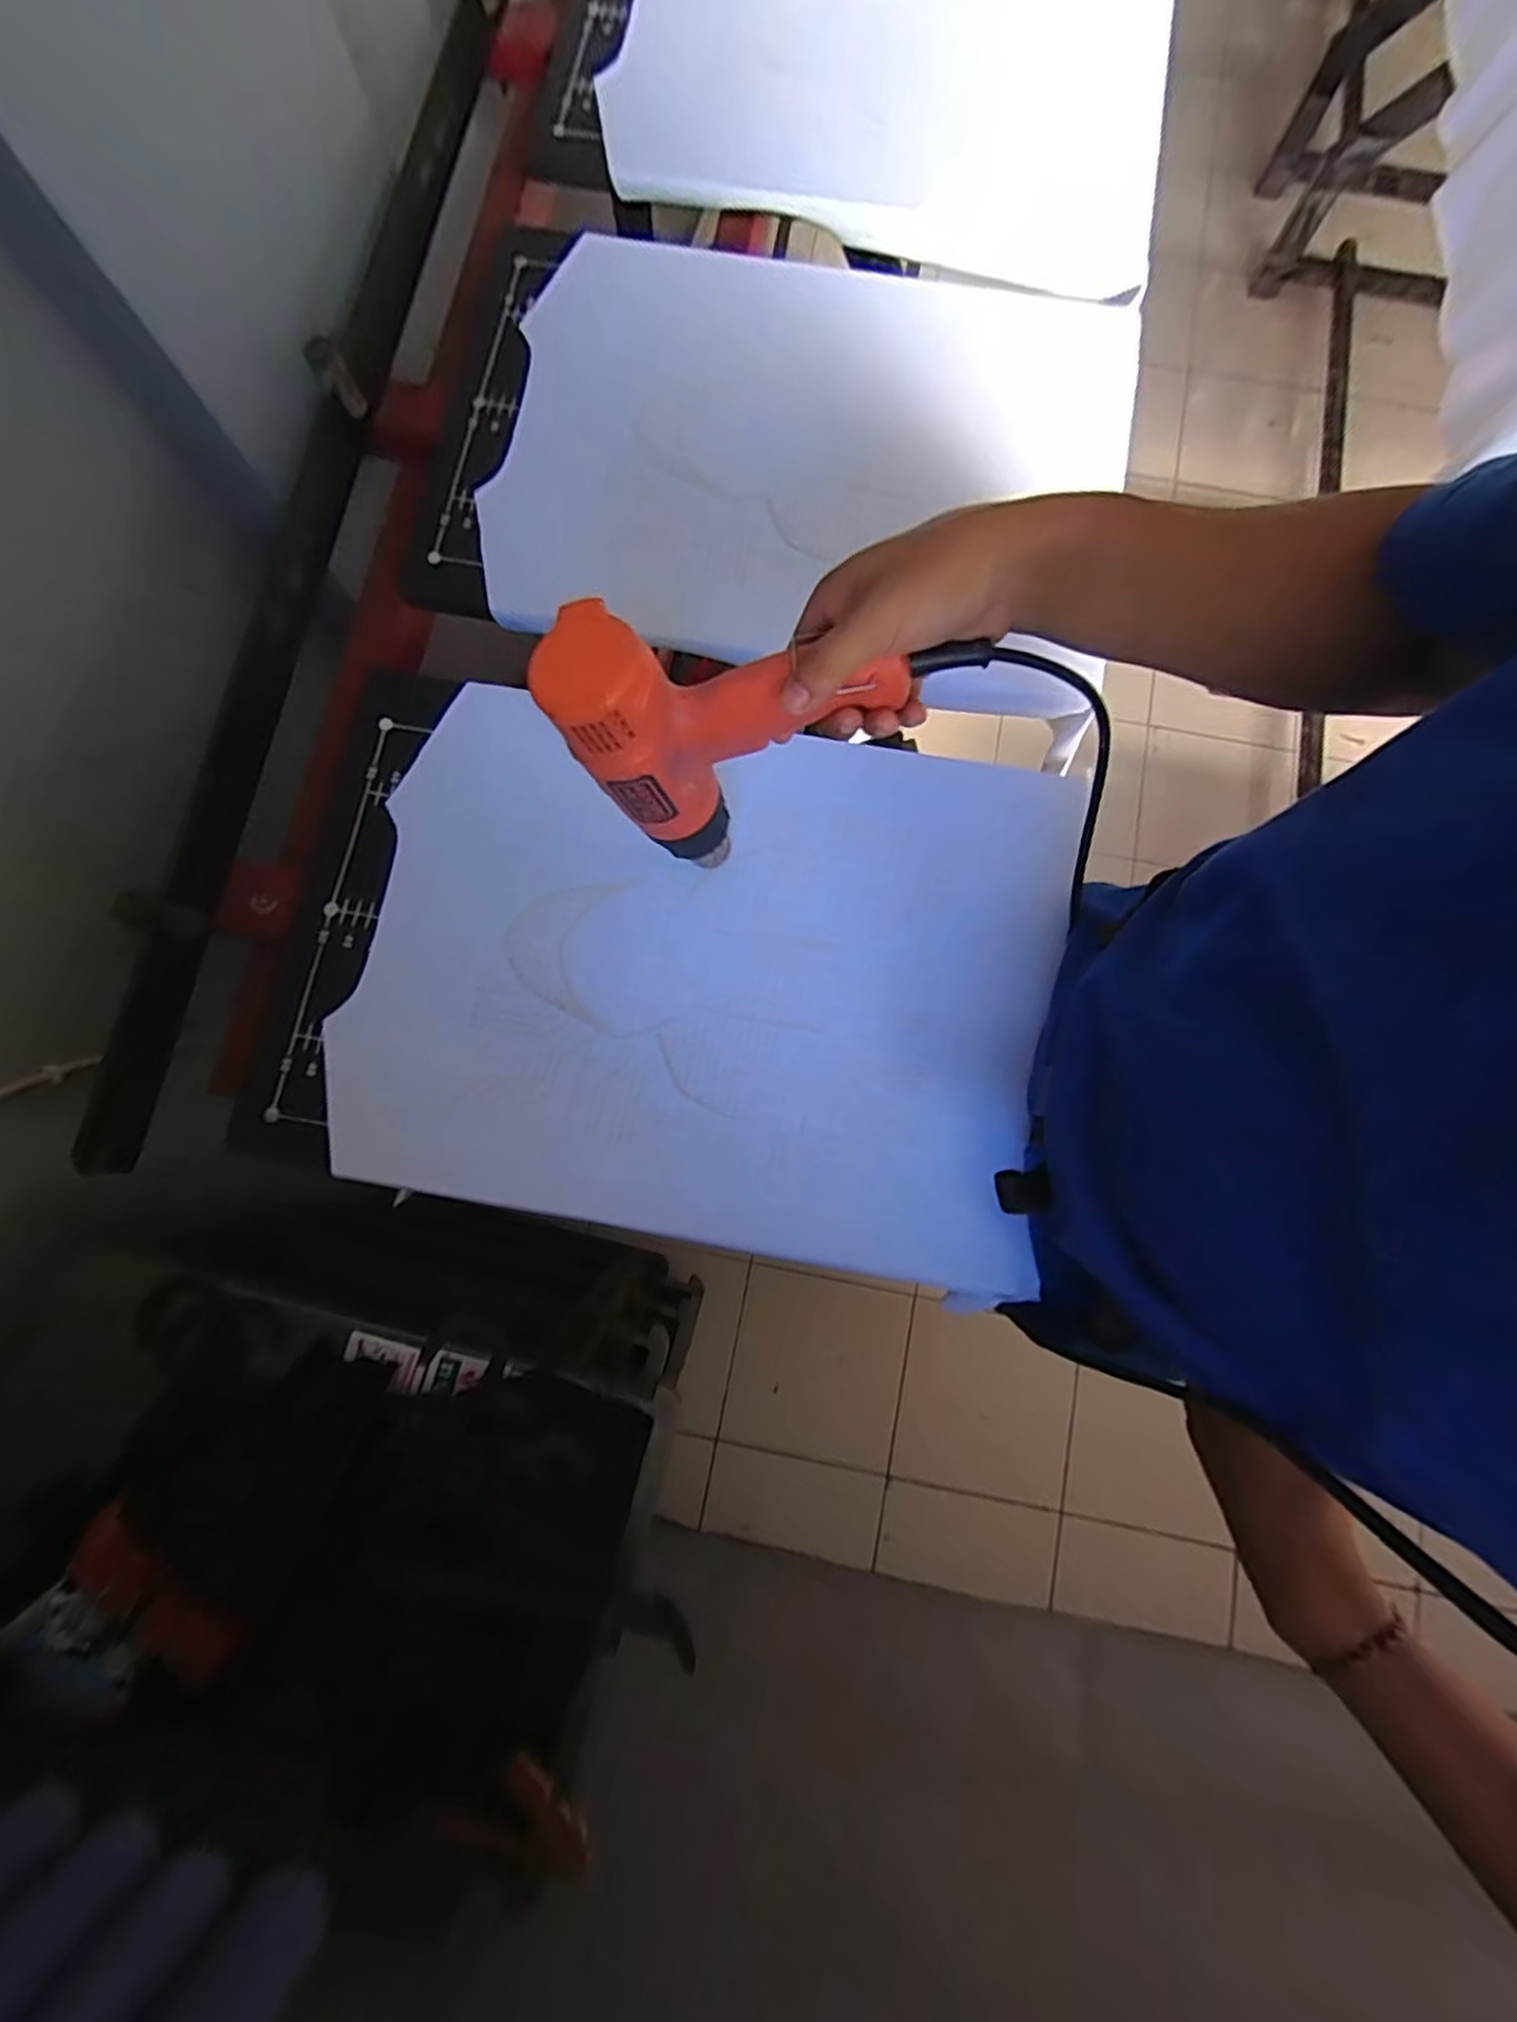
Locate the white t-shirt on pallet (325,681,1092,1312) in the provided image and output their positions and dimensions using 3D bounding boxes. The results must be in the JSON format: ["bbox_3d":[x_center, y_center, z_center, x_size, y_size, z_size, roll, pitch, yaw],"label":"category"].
[{"bbox_3d":[-0.037,-0.033,0.542,0.510,0.016,0.391,12,79,2],"label":"white t-shirt on pallet"}]

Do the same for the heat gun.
[{"bbox_3d":[-0.003,-0.145,0.425,0.211,0.178,0.066,4,79,1],"label":"heat gun"}]

